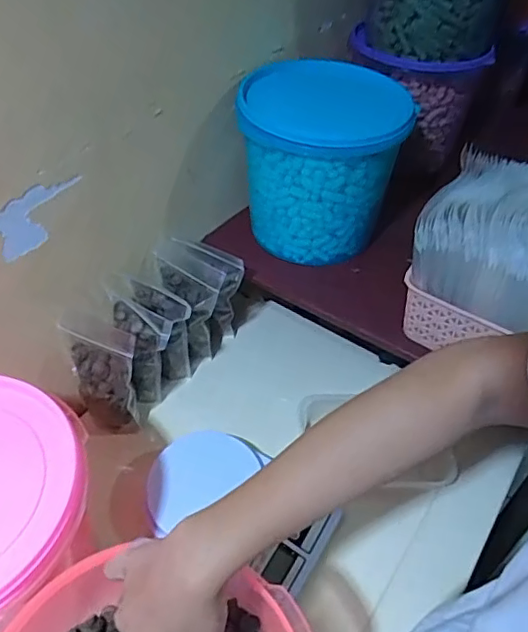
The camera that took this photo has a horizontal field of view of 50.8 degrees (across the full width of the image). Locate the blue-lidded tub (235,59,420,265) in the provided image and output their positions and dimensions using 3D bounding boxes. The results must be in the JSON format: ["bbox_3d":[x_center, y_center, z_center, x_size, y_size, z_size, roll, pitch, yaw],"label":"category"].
[{"bbox_3d":[0.066,-0.190,0.712,0.189,0.192,0.186,1,46,-1],"label":"blue-lidded tub"}]

